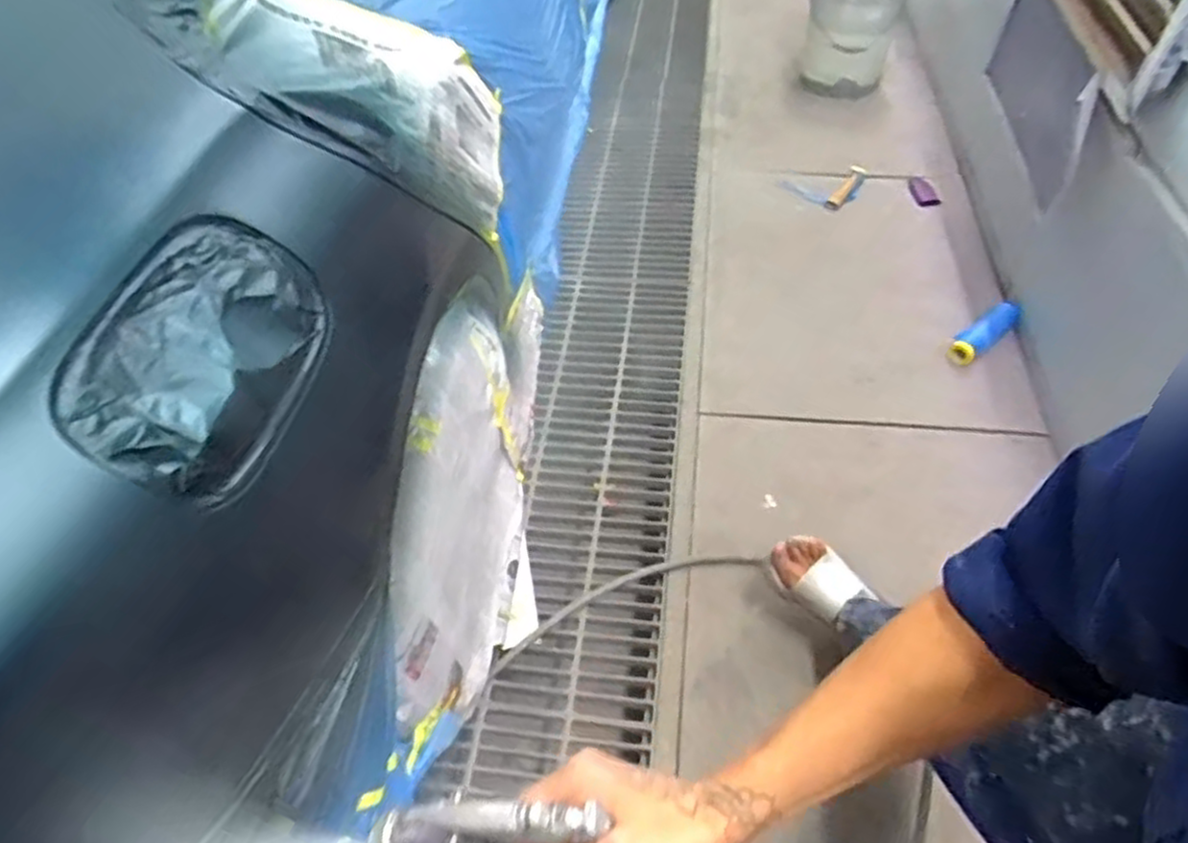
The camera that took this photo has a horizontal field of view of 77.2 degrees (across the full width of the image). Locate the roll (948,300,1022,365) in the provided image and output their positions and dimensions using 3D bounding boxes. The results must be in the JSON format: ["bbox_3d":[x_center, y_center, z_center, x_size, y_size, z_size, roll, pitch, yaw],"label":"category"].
[{"bbox_3d":[0.889,-0.203,1.703,0.183,0.061,0.072,-44,50,19],"label":"roll"}]

